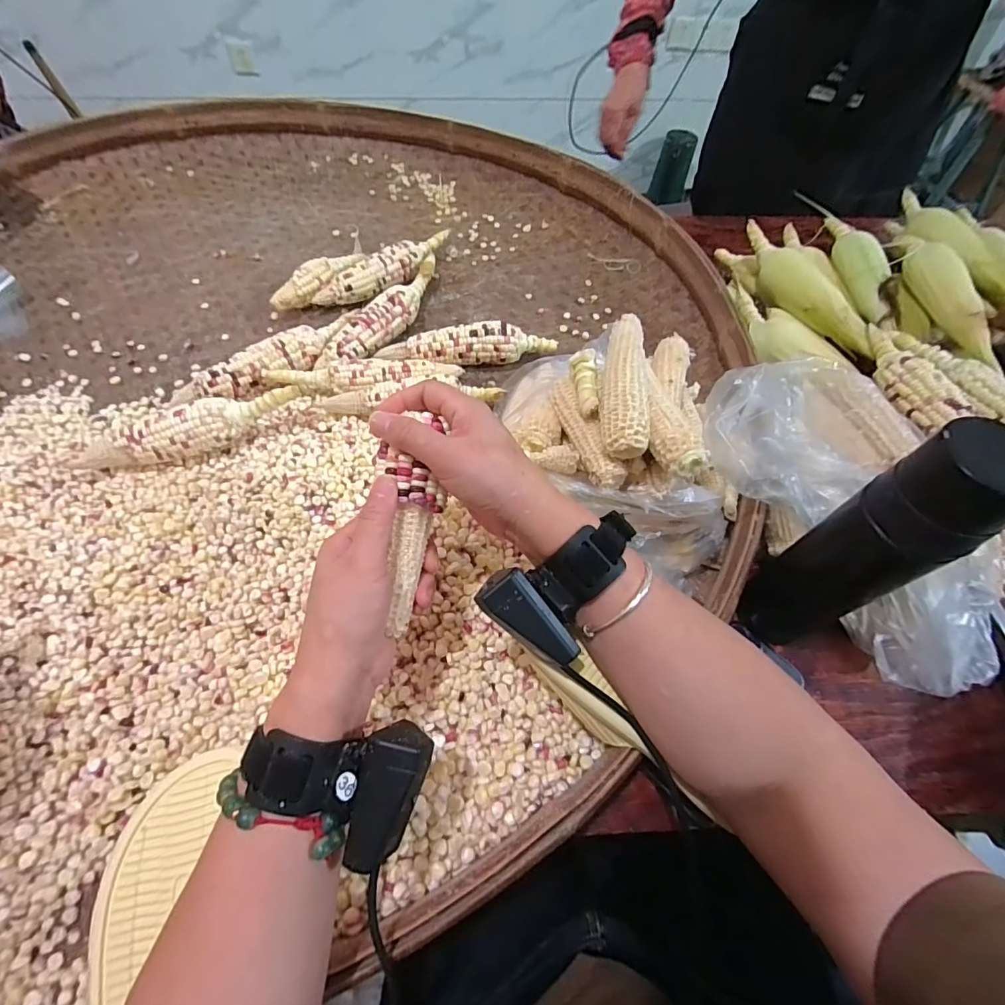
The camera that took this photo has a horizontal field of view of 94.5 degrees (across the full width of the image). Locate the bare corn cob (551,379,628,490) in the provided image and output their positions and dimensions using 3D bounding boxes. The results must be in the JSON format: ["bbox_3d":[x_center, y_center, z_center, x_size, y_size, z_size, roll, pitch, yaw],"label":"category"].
[{"bbox_3d":[0.071,-0.062,0.405,0.024,0.029,0.109,-18,60,-14],"label":"bare corn cob"}]

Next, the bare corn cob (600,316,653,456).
[{"bbox_3d":[0.105,-0.103,0.396,0.039,0.028,0.140,8,58,2],"label":"bare corn cob"}]

